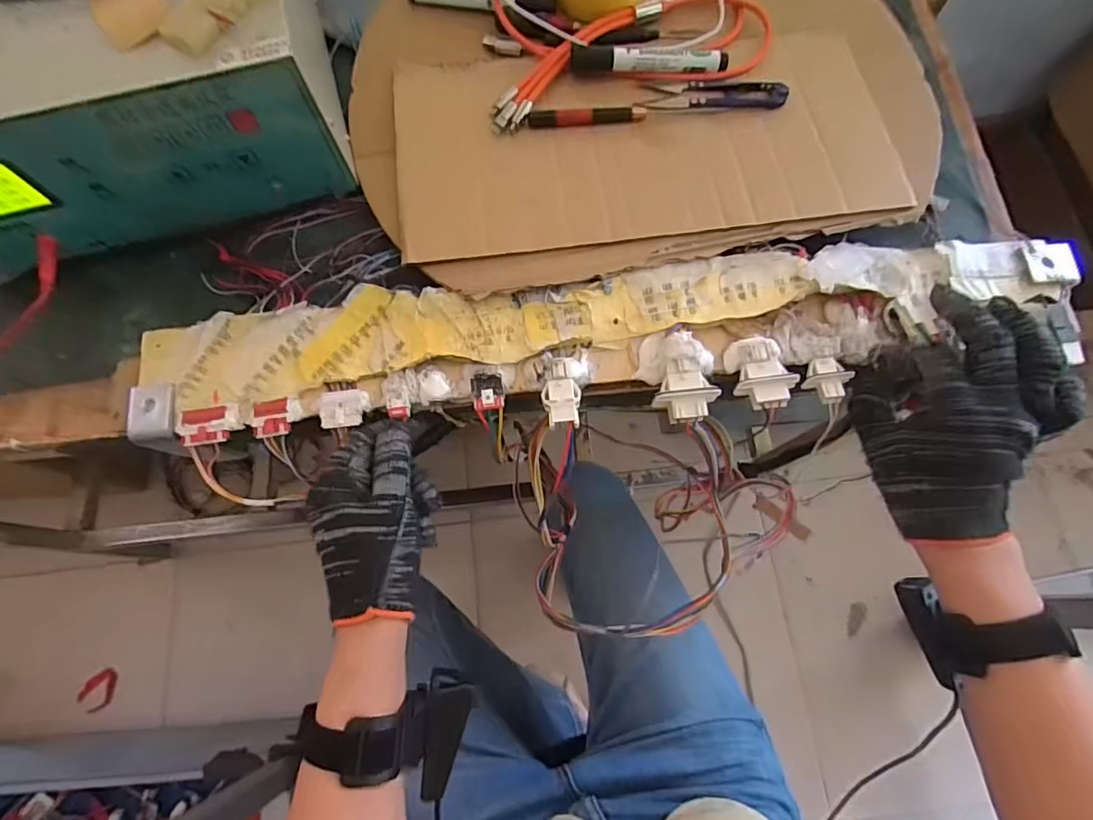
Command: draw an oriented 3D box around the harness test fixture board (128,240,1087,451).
[{"bbox_3d":[0.047,-0.046,0.384,0.663,0.032,0.114,-6,72,-1],"label":"harness test fixture board"}]

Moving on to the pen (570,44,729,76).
[{"bbox_3d":[0.085,-0.288,0.448,0.128,0.016,0.024,2,72,1],"label":"pen"}]

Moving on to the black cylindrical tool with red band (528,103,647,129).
[{"bbox_3d":[0.033,-0.238,0.436,0.094,0.010,0.014,-8,72,-2],"label":"black cylindrical tool with red band"}]

